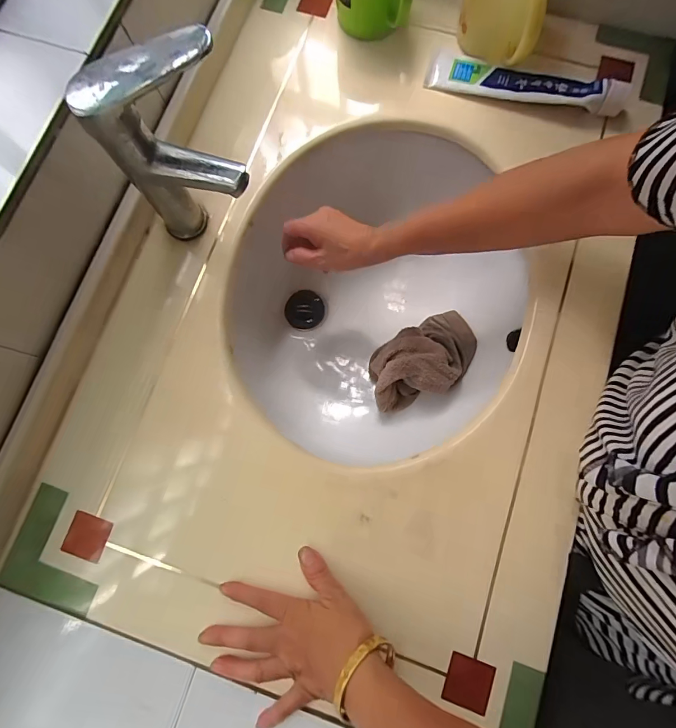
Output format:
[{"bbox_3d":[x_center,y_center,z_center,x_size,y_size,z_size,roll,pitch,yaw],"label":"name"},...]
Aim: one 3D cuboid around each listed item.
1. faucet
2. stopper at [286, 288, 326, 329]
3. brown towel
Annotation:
[{"bbox_3d":[-0.130,-0.179,0.340,0.109,0.179,0.060,6,79,2],"label":"faucet"},{"bbox_3d":[-0.052,-0.084,0.596,0.062,0.013,0.065,-1,78,4],"label":"stopper"},{"bbox_3d":[0.111,-0.006,0.491,0.155,0.068,0.088,-32,77,-3],"label":"brown towel"}]

